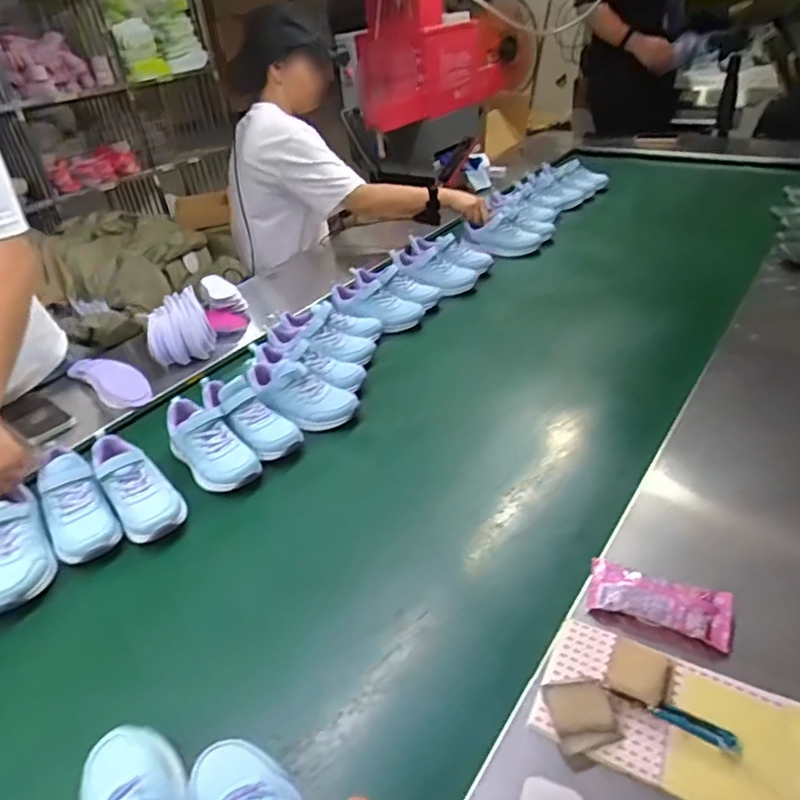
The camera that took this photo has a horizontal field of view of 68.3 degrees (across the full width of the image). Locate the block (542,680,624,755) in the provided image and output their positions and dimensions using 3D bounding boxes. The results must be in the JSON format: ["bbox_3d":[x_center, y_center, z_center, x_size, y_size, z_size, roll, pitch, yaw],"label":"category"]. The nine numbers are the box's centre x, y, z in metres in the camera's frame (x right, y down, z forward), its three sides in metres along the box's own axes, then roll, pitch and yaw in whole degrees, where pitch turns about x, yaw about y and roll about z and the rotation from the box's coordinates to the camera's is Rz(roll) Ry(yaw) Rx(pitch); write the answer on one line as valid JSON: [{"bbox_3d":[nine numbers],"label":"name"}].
[{"bbox_3d":[0.161,0.278,0.523,0.054,0.025,0.052,-4,32,-3],"label":"block"}]

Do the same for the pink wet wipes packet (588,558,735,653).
[{"bbox_3d":[0.265,0.206,0.603,0.136,0.034,0.052,13,35,24],"label":"pink wet wipes packet"}]

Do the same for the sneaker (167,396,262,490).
[{"bbox_3d":[-0.287,0.065,0.881,0.077,0.074,0.187,-28,40,-35],"label":"sneaker"}]

